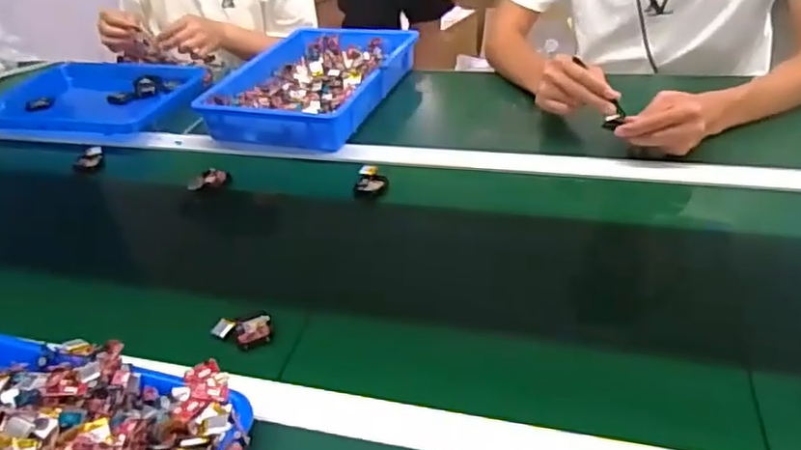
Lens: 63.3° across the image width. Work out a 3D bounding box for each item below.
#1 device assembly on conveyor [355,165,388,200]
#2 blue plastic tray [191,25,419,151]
[{"bbox_3d":[-0.039,-0.057,0.862,0.041,0.020,0.056,-5,35,3],"label":"device assembly on conveyor"},{"bbox_3d":[-0.143,-0.242,1.105,0.268,0.063,0.374,7,37,18],"label":"blue plastic tray"}]

